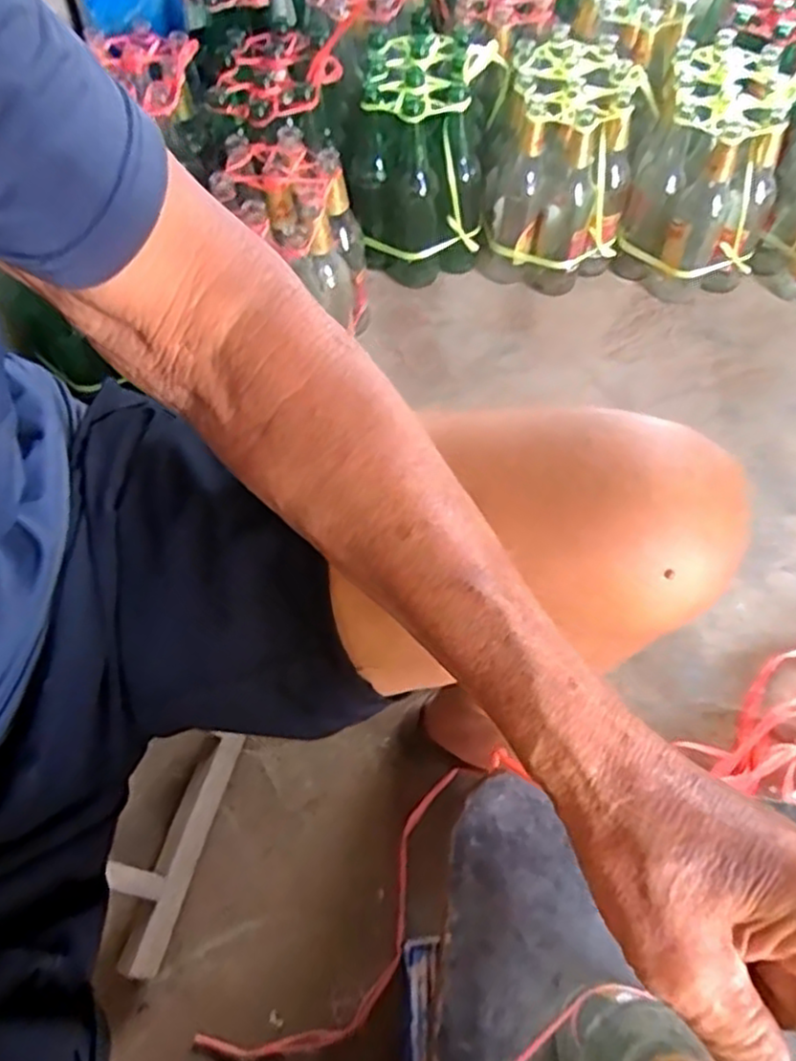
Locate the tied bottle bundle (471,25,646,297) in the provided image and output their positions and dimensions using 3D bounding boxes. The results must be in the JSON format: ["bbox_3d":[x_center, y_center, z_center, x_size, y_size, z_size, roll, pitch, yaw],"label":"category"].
[{"bbox_3d":[0.241,-0.540,1.066,0.202,0.263,0.243,11,60,3],"label":"tied bottle bundle"}]

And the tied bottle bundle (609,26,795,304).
[{"bbox_3d":[0.461,-0.526,1.060,0.209,0.271,0.235,23,62,10],"label":"tied bottle bundle"}]

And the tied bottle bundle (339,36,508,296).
[{"bbox_3d":[0.040,-0.591,1.091,0.208,0.259,0.312,8,60,2],"label":"tied bottle bundle"}]

